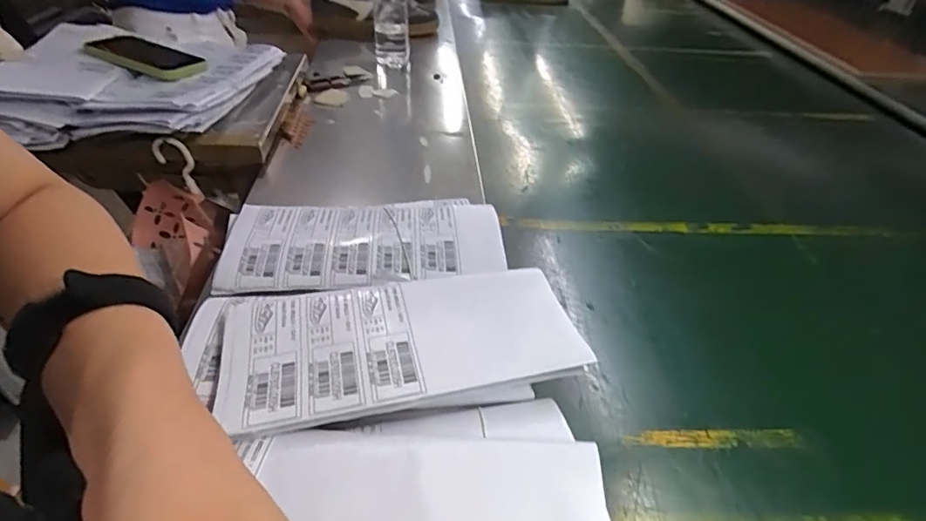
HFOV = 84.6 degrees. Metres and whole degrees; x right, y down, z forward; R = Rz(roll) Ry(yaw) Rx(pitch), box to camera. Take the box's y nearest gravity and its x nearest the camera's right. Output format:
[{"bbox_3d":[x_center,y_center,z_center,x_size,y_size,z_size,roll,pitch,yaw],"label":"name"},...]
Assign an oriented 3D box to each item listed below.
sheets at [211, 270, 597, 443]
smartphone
[{"bbox_3d":[-0.044,0.060,0.383,0.252,0.022,0.122,-8,41,-14],"label":"sheets"},{"bbox_3d":[-0.416,-0.273,0.677,0.147,0.015,0.074,23,44,10],"label":"smartphone"}]

